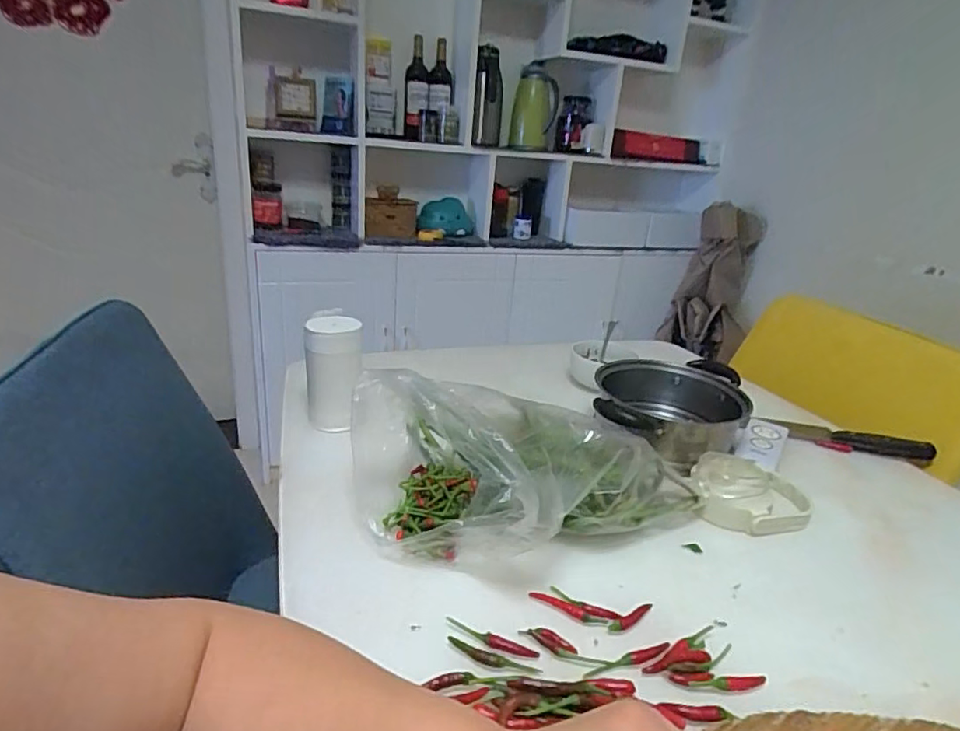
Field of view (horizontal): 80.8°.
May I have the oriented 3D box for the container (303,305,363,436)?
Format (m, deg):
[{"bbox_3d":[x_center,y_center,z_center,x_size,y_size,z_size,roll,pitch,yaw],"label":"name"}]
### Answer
[{"bbox_3d":[-0.183,0.010,0.706,0.066,0.134,0.068,-1,21,-13],"label":"container"}]

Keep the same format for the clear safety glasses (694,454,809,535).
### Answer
[{"bbox_3d":[0.300,0.138,0.622,0.132,0.057,0.091,6,21,5],"label":"clear safety glasses"}]

